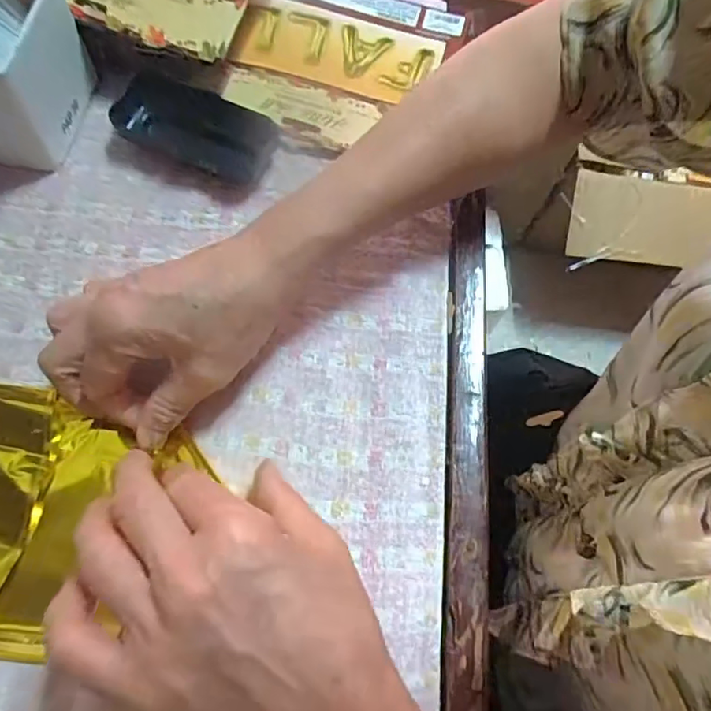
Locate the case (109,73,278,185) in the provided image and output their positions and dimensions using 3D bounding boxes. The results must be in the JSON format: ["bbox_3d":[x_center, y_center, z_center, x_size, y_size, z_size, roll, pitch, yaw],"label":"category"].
[{"bbox_3d":[-0.111,-0.159,0.375,0.103,0.032,0.047,16,66,5],"label":"case"}]

